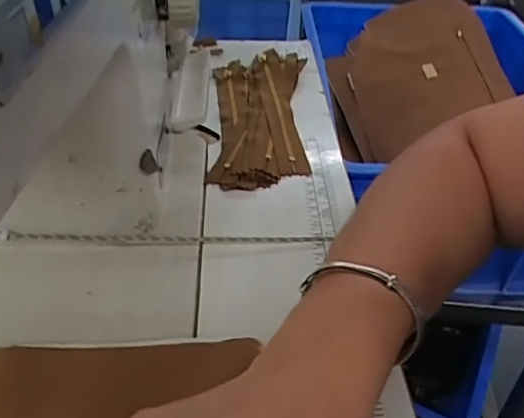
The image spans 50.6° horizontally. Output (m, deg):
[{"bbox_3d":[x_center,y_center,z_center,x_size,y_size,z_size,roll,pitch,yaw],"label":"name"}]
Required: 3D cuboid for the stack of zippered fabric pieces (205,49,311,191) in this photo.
[{"bbox_3d":[-0.003,-0.092,0.511,0.084,0.020,0.230,4,38,-1],"label":"stack of zippered fabric pieces"}]

